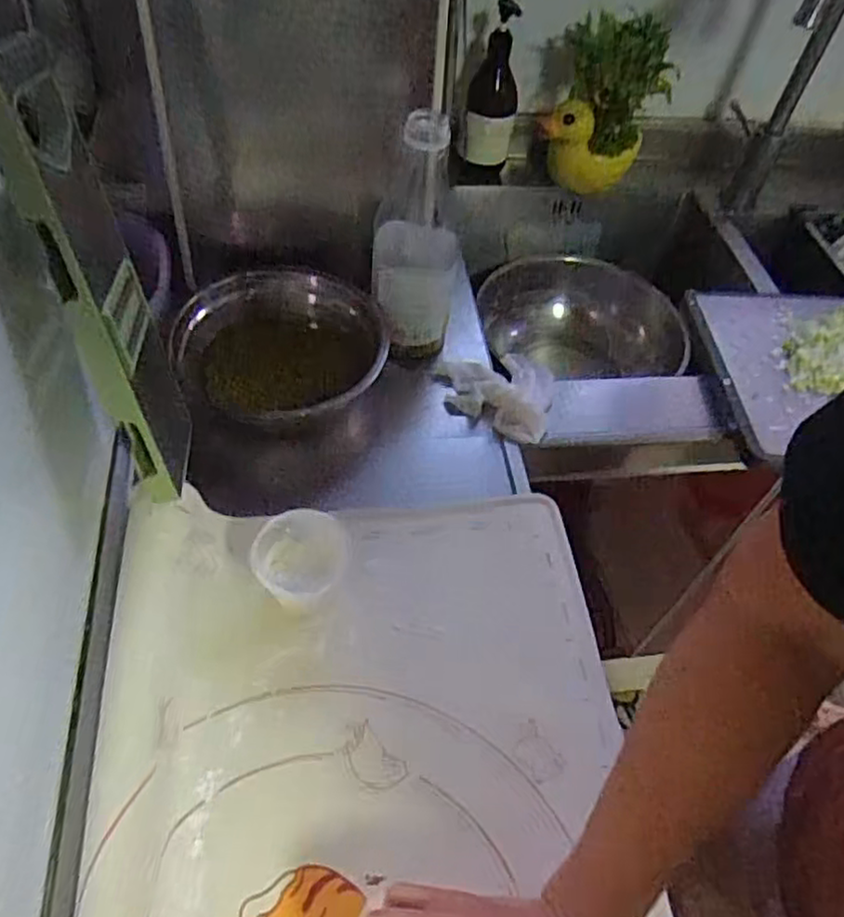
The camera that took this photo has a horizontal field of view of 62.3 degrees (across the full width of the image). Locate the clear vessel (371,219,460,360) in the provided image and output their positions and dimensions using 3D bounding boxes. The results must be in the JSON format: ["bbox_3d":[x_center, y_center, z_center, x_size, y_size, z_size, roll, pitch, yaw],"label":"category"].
[{"bbox_3d":[-0.010,-0.176,0.738,0.079,0.133,0.093,7,52,0],"label":"clear vessel"}]

